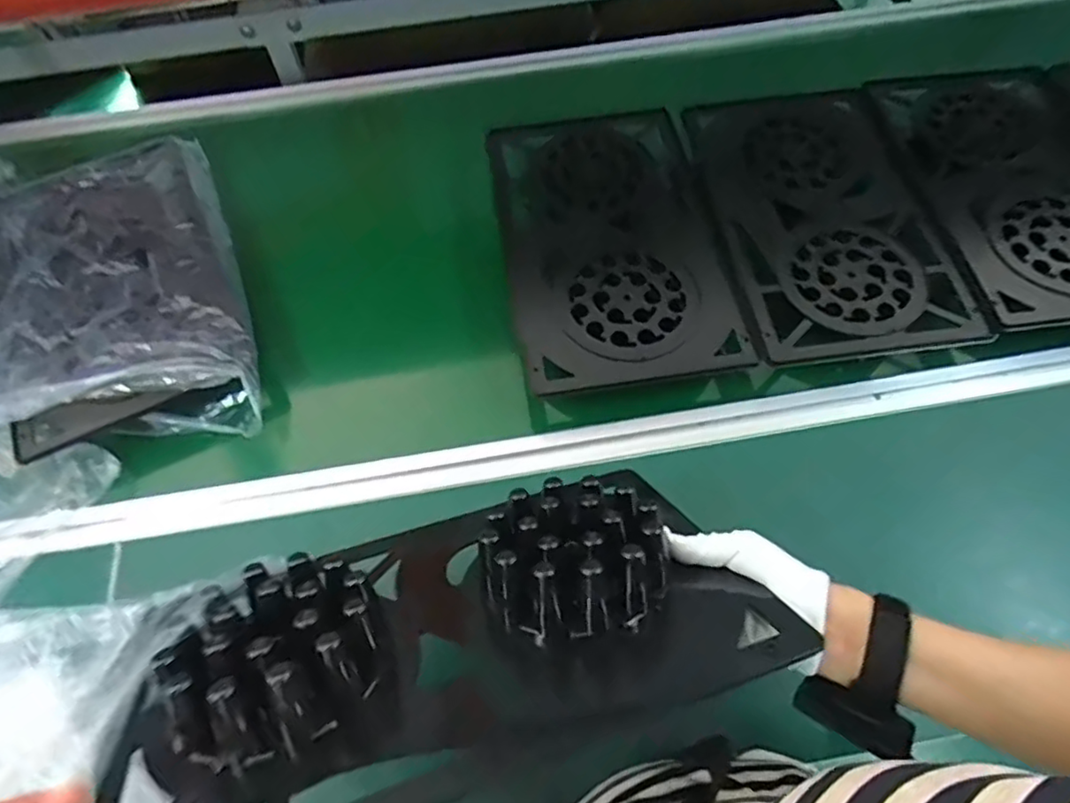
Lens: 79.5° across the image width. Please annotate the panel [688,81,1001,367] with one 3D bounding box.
[{"bbox_3d":[0.342,-0.238,0.763,0.252,0.047,0.405,-10,62,-3],"label":"panel"}]

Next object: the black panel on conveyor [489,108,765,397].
[{"bbox_3d":[0.089,-0.193,0.762,0.245,0.035,0.384,-10,62,-3],"label":"black panel on conveyor"}]

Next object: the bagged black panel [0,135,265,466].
[{"bbox_3d":[-0.486,-0.128,0.746,0.267,0.074,0.424,-16,64,-12],"label":"bagged black panel"}]

